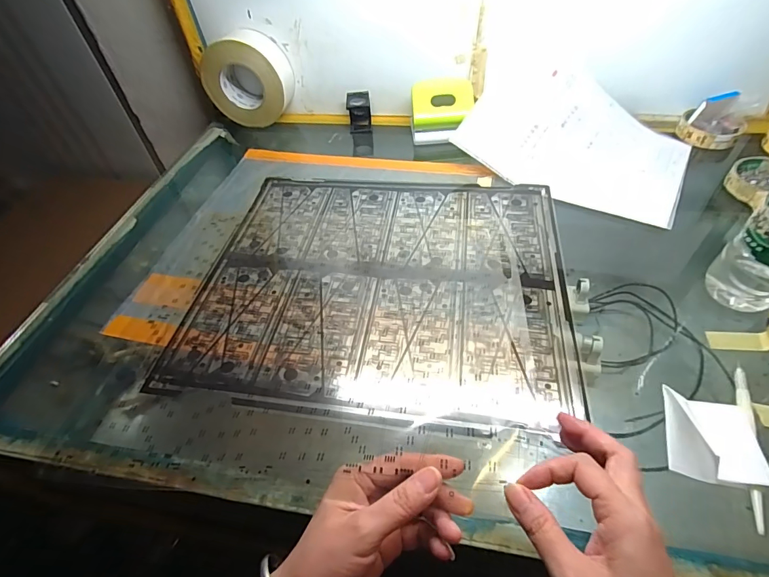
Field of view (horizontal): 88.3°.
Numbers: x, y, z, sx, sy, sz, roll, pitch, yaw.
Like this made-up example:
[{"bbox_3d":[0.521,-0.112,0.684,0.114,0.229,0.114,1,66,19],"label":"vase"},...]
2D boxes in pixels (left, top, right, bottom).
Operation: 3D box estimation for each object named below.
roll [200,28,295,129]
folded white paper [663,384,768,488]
[{"bbox_3d":[-0.231,-0.356,0.680,0.144,0.128,0.054,-1,49,4],"label":"roll"},{"bbox_3d":[0.255,0.114,0.310,0.065,0.022,0.068,9,51,12],"label":"folded white paper"}]

